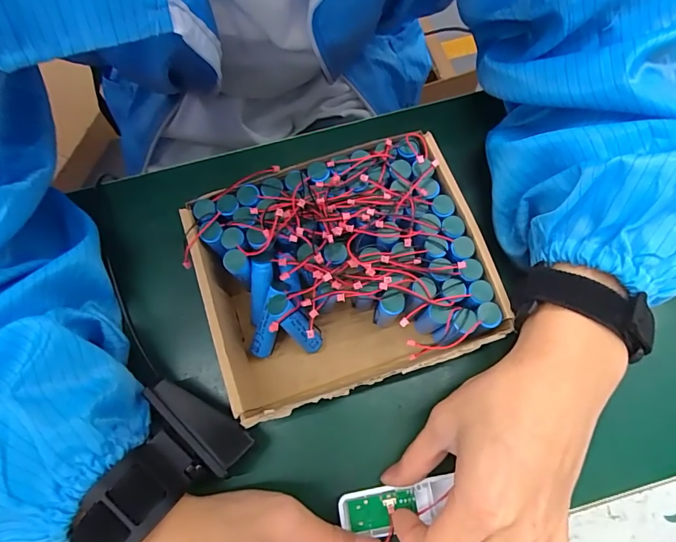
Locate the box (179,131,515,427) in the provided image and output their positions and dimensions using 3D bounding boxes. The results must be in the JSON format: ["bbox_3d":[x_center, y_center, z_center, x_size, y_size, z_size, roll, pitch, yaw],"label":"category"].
[{"bbox_3d":[0.001,0.001,0.270,0.161,0.066,0.137,-18,76,-4],"label":"box"}]

